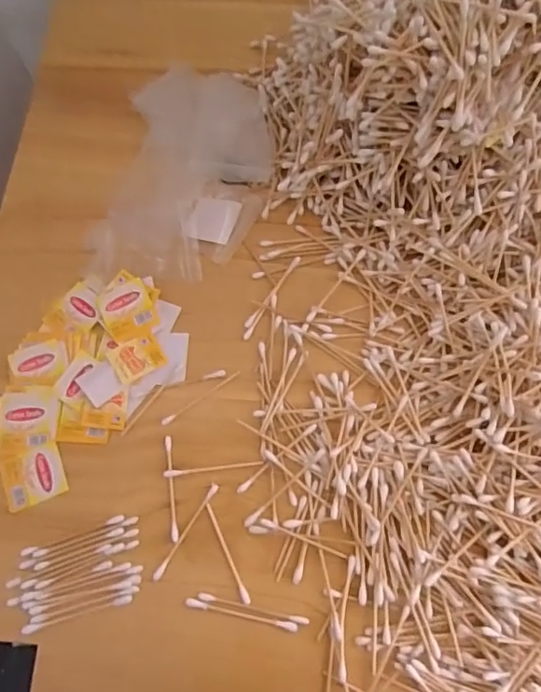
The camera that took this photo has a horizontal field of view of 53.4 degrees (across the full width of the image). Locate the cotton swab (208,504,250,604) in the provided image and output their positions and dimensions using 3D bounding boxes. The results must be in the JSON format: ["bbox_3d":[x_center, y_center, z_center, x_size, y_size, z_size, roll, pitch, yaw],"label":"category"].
[{"bbox_3d":[-0.029,0.138,0.358,0.005,0.004,0.068,-24,71,-6],"label":"cotton swab"}]

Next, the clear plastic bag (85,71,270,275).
[{"bbox_3d":[-0.067,-0.154,0.452,0.123,0.027,0.208,9,69,8],"label":"clear plastic bag"}]

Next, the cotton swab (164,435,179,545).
[{"bbox_3d":[-0.070,0.099,0.376,0.006,0.004,0.072,-9,70,0],"label":"cotton swab"}]

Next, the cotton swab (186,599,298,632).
[{"bbox_3d":[-0.019,0.172,0.344,0.072,0.004,0.005,10,71,7],"label":"cotton swab"}]

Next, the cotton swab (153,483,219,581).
[{"bbox_3d":[-0.057,0.125,0.365,0.005,0.004,0.072,30,74,13],"label":"cotton swab"}]

